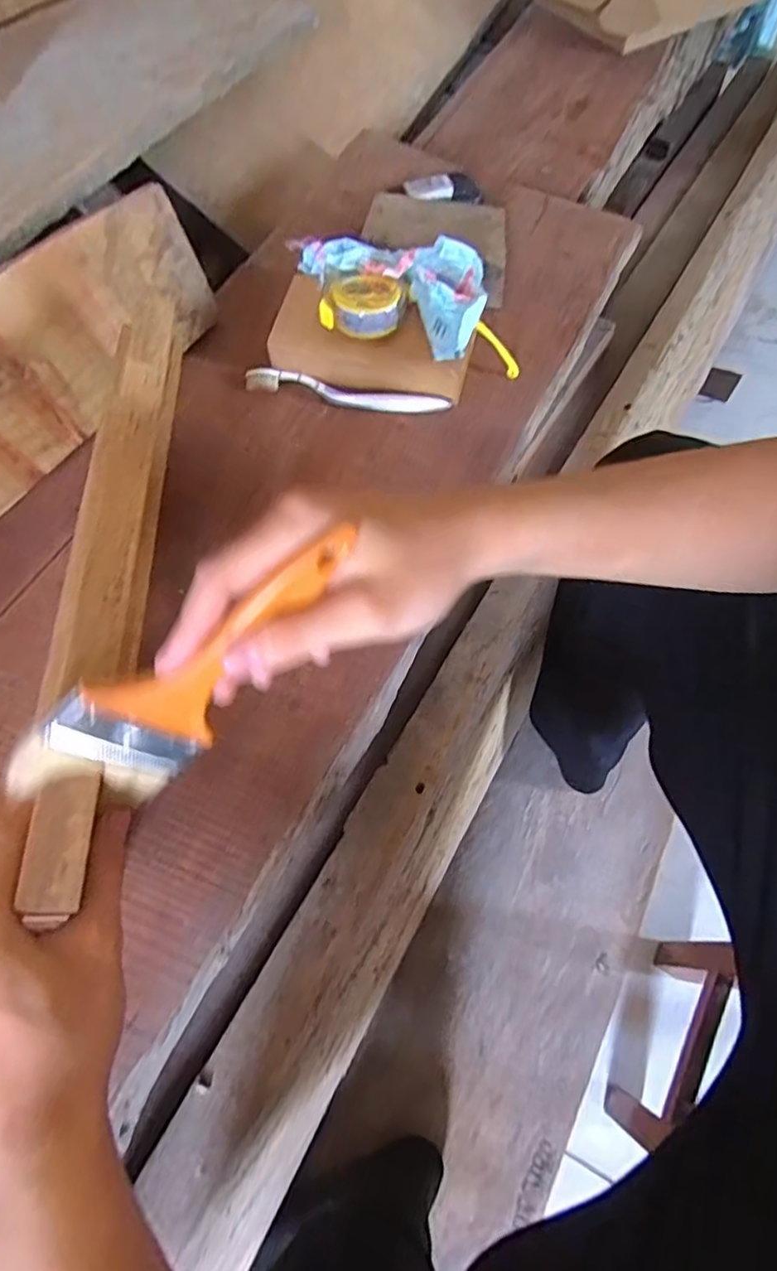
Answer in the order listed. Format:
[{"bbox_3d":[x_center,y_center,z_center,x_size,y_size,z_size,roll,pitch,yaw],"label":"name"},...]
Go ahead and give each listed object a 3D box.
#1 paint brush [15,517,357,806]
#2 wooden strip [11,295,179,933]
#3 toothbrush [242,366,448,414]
[{"bbox_3d":[-0.088,0.022,0.265,0.174,0.062,0.027,-41,65,16],"label":"paint brush"},{"bbox_3d":[-0.152,-0.054,0.332,0.039,0.015,0.372,-3,66,1],"label":"wooden strip"},{"bbox_3d":[-0.037,-0.217,0.532,0.182,0.017,0.022,11,64,8],"label":"toothbrush"}]

